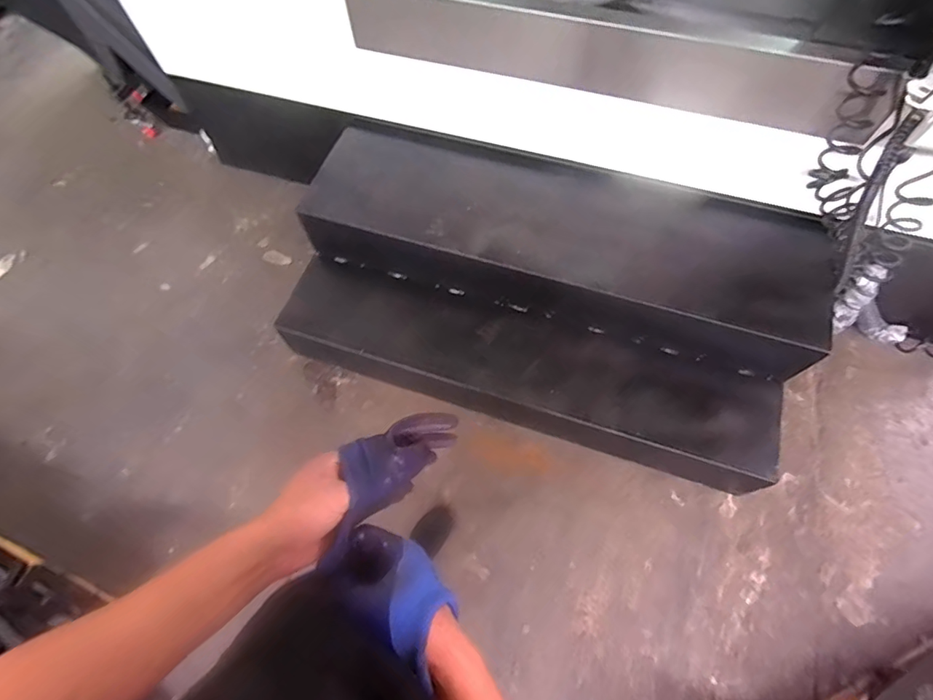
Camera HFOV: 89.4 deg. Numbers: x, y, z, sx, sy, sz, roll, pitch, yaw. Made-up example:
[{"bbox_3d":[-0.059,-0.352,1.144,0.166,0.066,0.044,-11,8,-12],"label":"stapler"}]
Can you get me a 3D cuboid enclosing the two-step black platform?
[{"bbox_3d":[0.215,-0.150,1.461,1.507,0.506,0.660,15,66,9],"label":"two-step black platform"}]

